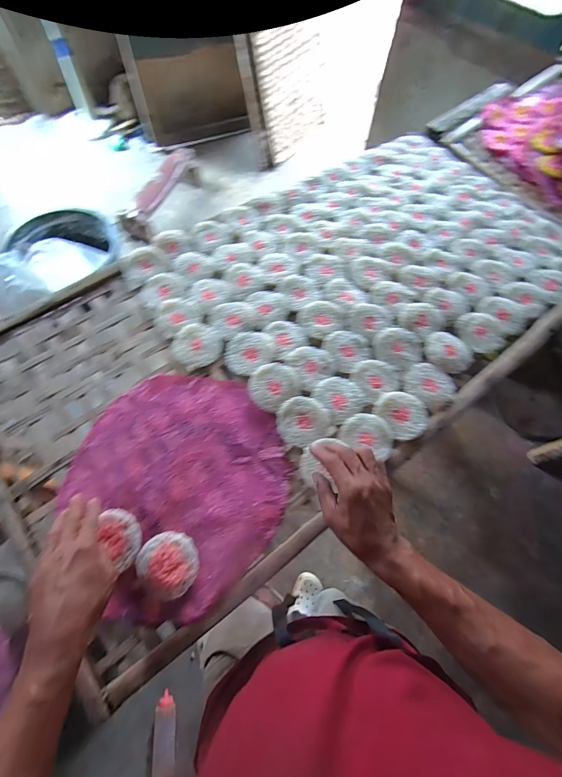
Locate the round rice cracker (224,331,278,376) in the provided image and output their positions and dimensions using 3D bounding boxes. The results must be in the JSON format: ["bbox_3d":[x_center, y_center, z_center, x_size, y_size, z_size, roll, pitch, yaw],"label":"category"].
[{"bbox_3d":[-0.052,-0.063,0.582,0.084,0.008,0.076,-31,68,-18],"label":"round rice cracker"}]

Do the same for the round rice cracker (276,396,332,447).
[{"bbox_3d":[0.035,0.052,0.535,0.081,0.015,0.073,19,66,4],"label":"round rice cracker"}]

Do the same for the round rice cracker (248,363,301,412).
[{"bbox_3d":[-0.011,-0.006,0.557,0.078,0.010,0.073,1,62,-2],"label":"round rice cracker"}]

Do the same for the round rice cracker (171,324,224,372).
[{"bbox_3d":[-0.143,-0.073,0.587,0.081,0.009,0.082,1,62,-2],"label":"round rice cracker"}]

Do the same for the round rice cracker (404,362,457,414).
[{"bbox_3d":[0.246,-0.004,0.567,0.070,0.017,0.081,-31,68,-18],"label":"round rice cracker"}]

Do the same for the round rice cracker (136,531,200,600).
[{"bbox_3d":[-0.151,0.232,0.462,0.080,0.013,0.073,32,67,9],"label":"round rice cracker"}]

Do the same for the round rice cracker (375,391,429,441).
[{"bbox_3d":[0.194,0.039,0.543,0.069,0.009,0.079,-25,66,-15],"label":"round rice cracker"}]

